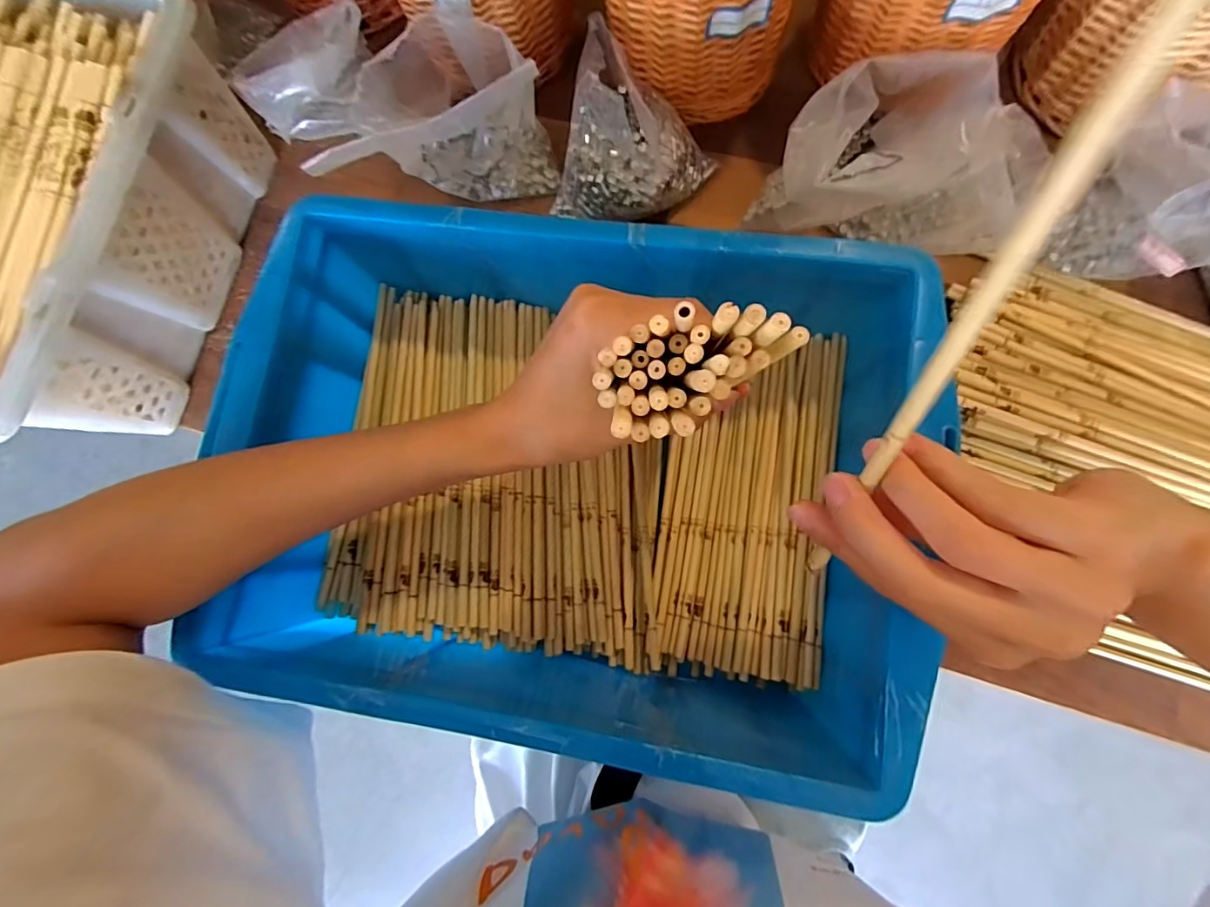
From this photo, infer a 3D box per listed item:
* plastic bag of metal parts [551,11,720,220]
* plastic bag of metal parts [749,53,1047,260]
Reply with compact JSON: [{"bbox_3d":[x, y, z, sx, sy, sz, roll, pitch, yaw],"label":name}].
[{"bbox_3d":[0.026,-0.257,0.418,0.121,0.075,0.124,19,84,8],"label":"plastic bag of metal parts"},{"bbox_3d":[0.234,-0.225,0.395,0.211,0.090,0.126,10,80,3],"label":"plastic bag of metal parts"}]

